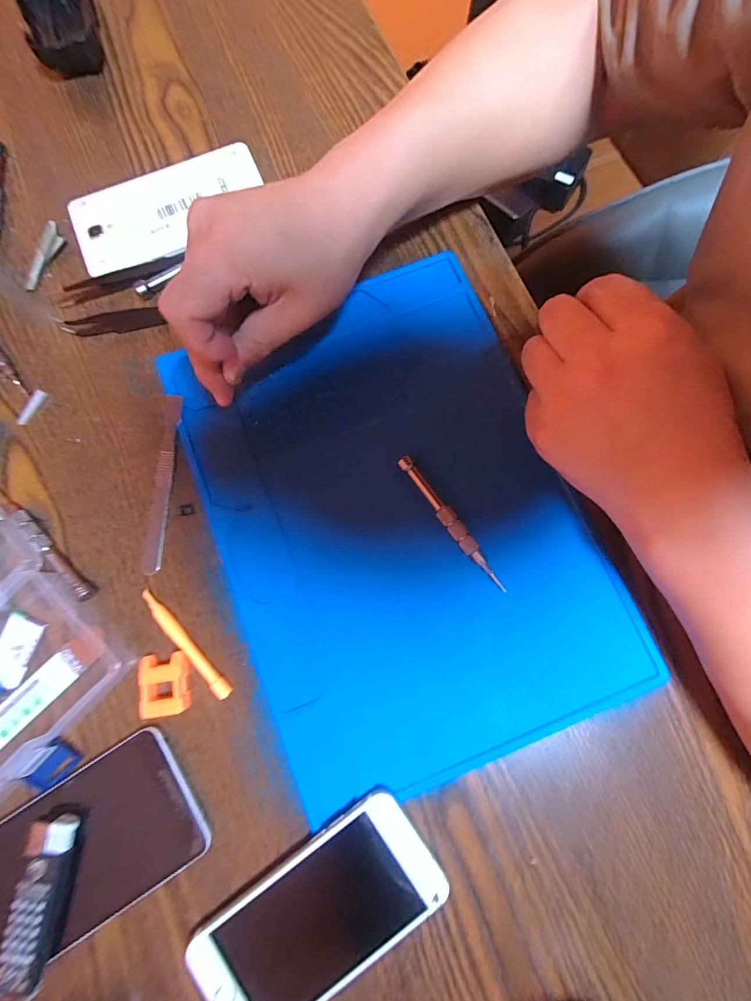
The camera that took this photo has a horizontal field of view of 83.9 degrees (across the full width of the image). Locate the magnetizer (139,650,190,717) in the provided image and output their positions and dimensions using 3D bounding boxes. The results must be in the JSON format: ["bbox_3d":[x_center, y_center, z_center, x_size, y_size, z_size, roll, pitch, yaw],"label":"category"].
[{"bbox_3d":[-0.127,0.110,0.251,0.028,0.013,0.034,-10,79,-1],"label":"magnetizer"}]

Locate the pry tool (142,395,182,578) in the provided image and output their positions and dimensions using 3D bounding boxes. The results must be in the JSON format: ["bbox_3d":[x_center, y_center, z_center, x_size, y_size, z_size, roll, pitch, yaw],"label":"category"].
[{"bbox_3d":[-0.142,-0.013,0.280,0.019,0.004,0.120,-1,82,5],"label":"pry tool"}]

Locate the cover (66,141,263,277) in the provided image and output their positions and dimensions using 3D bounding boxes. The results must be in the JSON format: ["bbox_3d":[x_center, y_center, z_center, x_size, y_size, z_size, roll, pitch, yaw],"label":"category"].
[{"bbox_3d":[-0.156,-0.220,0.318,0.142,0.010,0.073,-21,79,-3],"label":"cover"}]

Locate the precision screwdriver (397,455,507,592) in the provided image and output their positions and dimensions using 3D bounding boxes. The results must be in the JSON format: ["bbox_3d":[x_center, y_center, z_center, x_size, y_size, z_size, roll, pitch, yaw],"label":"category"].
[{"bbox_3d":[0.048,0.014,0.268,0.010,0.014,0.102,-35,80,-6],"label":"precision screwdriver"}]

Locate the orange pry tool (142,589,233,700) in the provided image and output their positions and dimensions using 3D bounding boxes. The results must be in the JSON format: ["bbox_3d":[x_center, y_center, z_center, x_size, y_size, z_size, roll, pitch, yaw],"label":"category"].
[{"bbox_3d":[-0.118,0.088,0.259,0.009,0.006,0.082,-44,81,-7],"label":"orange pry tool"}]

